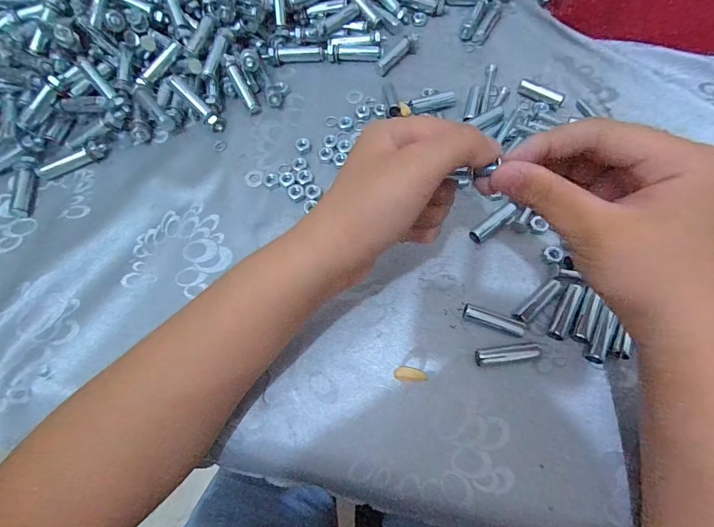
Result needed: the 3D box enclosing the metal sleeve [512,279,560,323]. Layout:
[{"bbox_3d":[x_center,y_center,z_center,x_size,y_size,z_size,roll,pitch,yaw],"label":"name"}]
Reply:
[{"bbox_3d":[0.124,0.026,0.244,0.040,0.010,0.009,-36,72,-12],"label":"metal sleeve"}]

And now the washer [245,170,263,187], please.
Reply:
[{"bbox_3d":[-0.084,-0.071,0.293,0.015,0.004,0.017,-22,70,-7],"label":"washer"}]

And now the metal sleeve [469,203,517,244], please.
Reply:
[{"bbox_3d":[0.102,-0.030,0.267,0.037,0.011,0.010,-36,72,-12],"label":"metal sleeve"}]

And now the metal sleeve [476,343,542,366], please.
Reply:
[{"bbox_3d":[0.098,0.058,0.232,0.040,0.009,0.010,-9,69,-2],"label":"metal sleeve"}]

